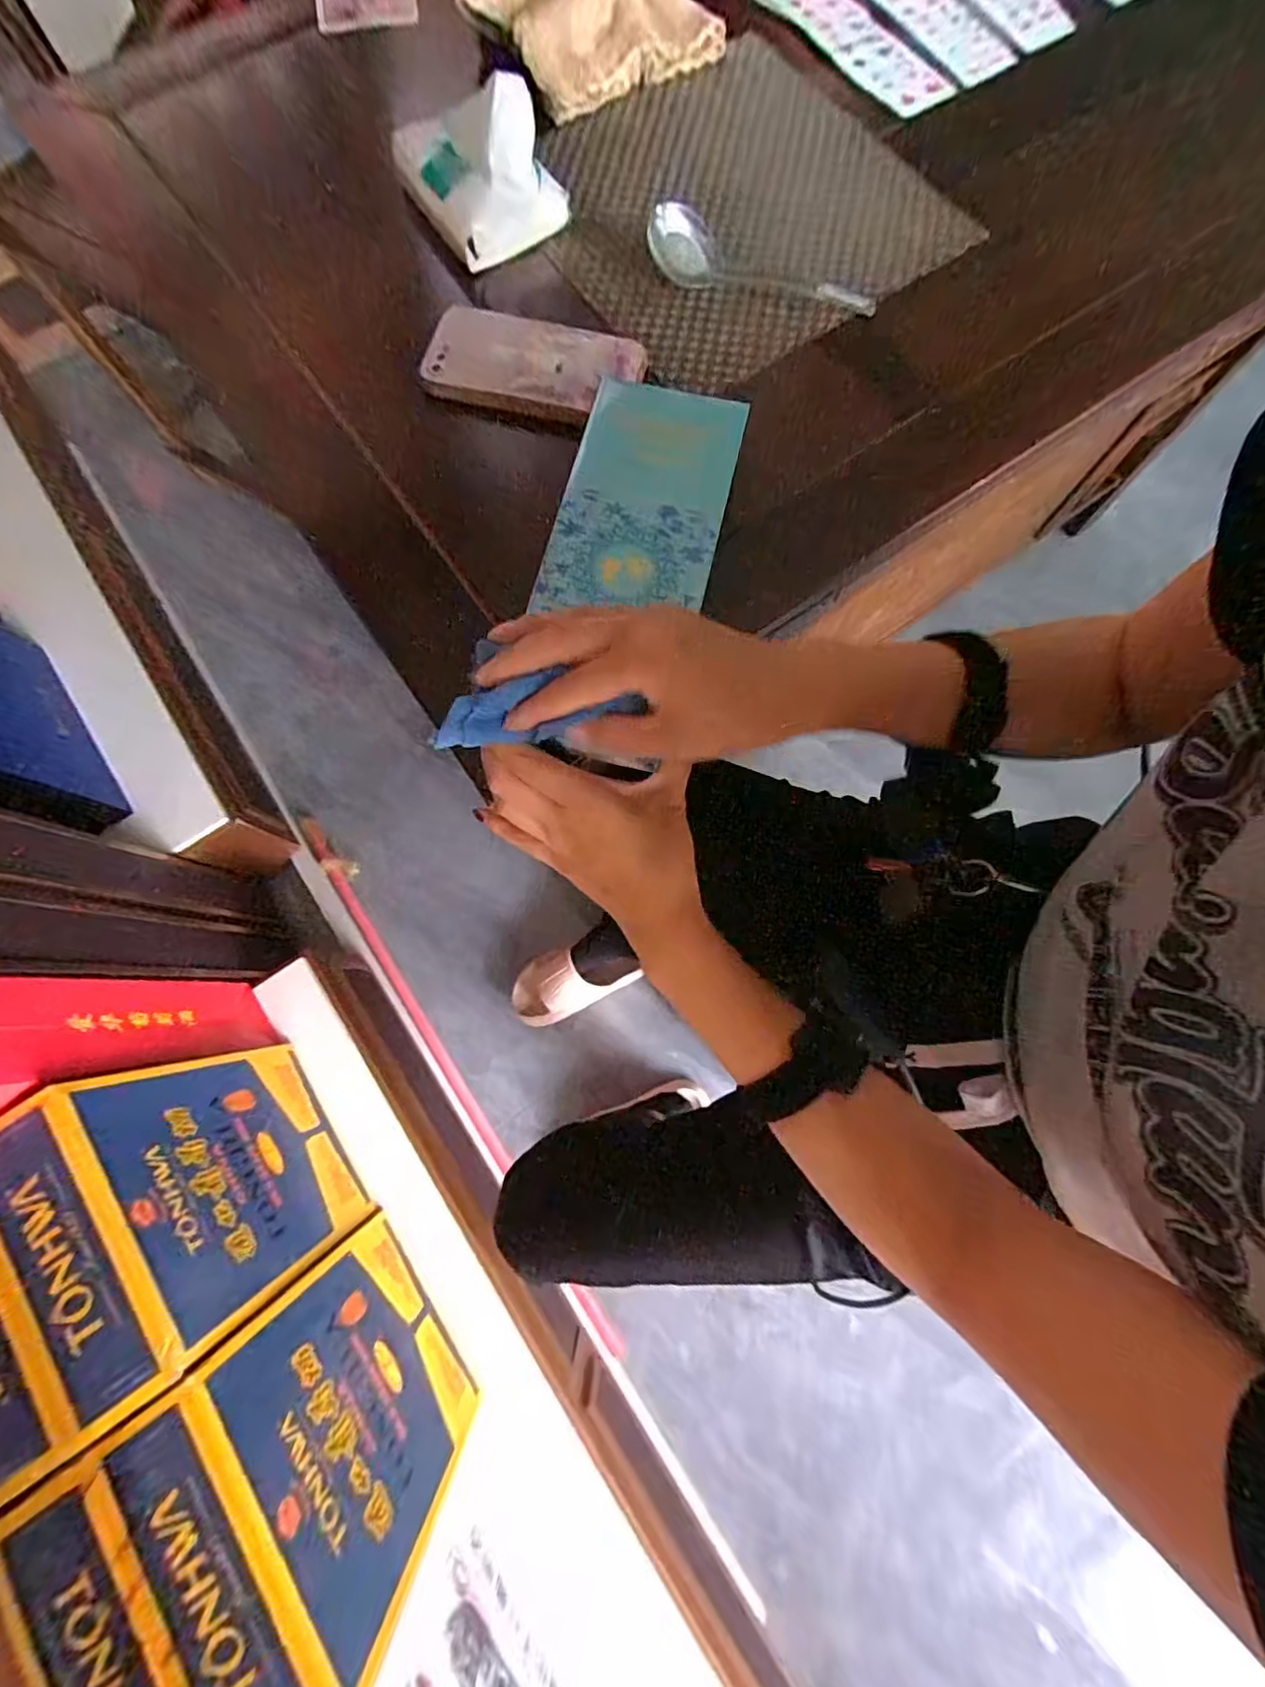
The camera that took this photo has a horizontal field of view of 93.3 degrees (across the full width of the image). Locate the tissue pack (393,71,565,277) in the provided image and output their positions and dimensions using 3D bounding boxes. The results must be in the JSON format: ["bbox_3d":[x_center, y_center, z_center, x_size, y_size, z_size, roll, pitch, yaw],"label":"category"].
[{"bbox_3d":[-0.115,-0.502,0.432,0.096,0.058,0.125,-28,78,-7],"label":"tissue pack"}]

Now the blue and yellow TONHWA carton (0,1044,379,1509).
[{"bbox_3d":[-0.445,0.357,0.582,0.151,0.307,0.239,-35,78,-8],"label":"blue and yellow TONHWA carton"}]

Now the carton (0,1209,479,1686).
[{"bbox_3d":[-0.292,0.540,0.532,0.142,0.307,0.238,-37,79,-9],"label":"carton"}]

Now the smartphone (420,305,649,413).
[{"bbox_3d":[-0.070,-0.338,0.418,0.149,0.011,0.068,12,76,3],"label":"smartphone"}]

